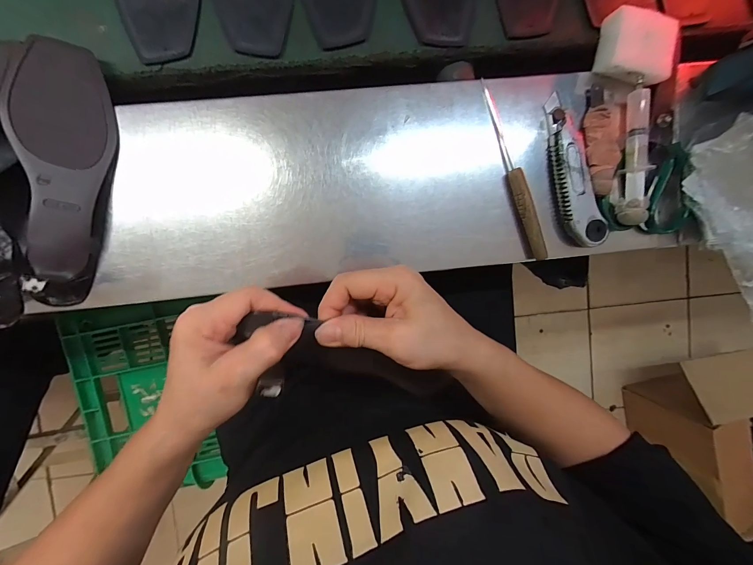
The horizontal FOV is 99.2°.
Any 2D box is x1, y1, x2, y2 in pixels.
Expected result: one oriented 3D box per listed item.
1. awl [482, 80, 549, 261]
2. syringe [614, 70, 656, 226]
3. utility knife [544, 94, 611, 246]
[{"bbox_3d":[0.146,-0.117,0.343,0.015,0.016,0.194,-22,94,-2],"label":"awl"},{"bbox_3d":[0.274,-0.136,0.335,0.020,0.018,0.147,2,93,-3],"label":"syringe"},{"bbox_3d":[0.209,-0.117,0.343,0.034,0.019,0.159,-18,94,-2],"label":"utility knife"}]

